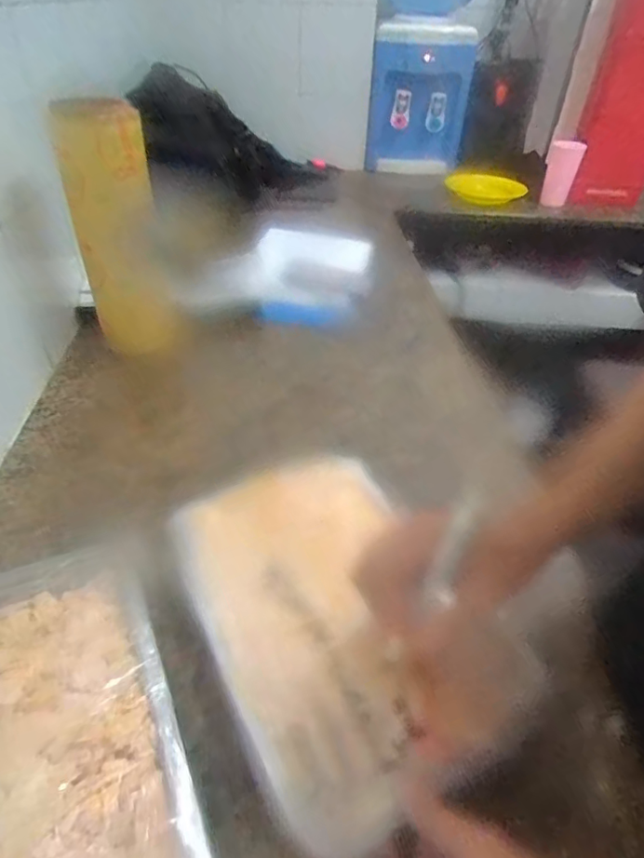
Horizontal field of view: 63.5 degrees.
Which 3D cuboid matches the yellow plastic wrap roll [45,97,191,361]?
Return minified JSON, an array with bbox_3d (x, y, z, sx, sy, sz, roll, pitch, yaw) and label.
[{"bbox_3d":[-0.267,-0.258,0.707,0.113,0.320,0.064,-12,41,-17],"label":"yellow plastic wrap roll"}]

